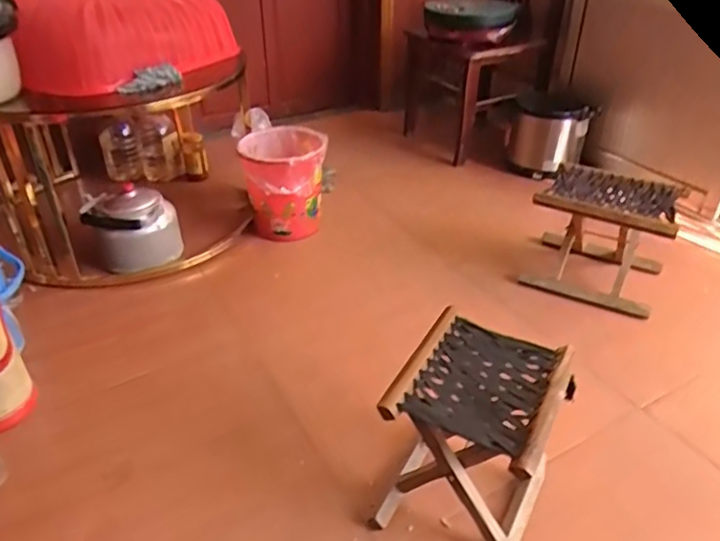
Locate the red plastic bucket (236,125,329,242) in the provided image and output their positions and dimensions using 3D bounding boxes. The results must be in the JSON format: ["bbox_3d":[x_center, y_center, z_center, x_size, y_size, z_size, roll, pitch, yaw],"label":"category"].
[{"bbox_3d":[-0.221,-0.254,1.715,0.227,0.274,0.267,-10,36,-13],"label":"red plastic bucket"}]

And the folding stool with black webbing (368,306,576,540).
[{"bbox_3d":[0.181,0.265,0.941,0.220,0.254,0.271,17,39,24],"label":"folding stool with black webbing"}]

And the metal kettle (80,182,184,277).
[{"bbox_3d":[-0.611,-0.106,1.589,0.219,0.197,0.183,-19,39,-24],"label":"metal kettle"}]

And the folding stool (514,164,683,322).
[{"bbox_3d":[0.597,-0.087,1.469,0.302,0.233,0.256,16,38,22],"label":"folding stool"}]

